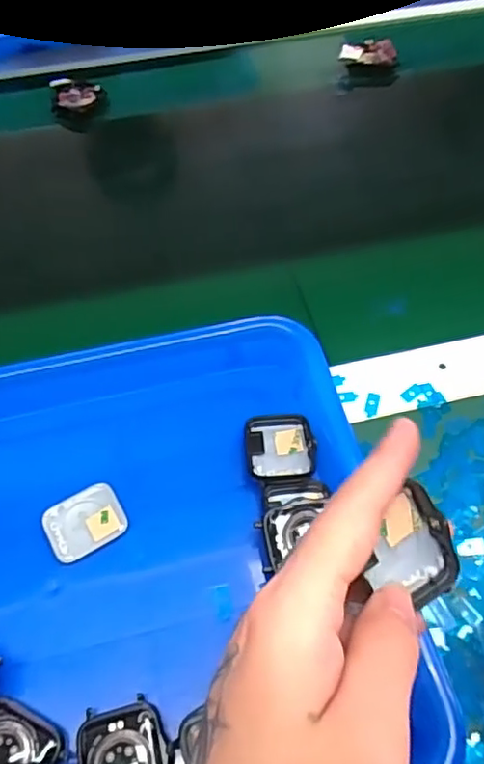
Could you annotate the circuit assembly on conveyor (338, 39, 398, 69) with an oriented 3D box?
[{"bbox_3d":[0.120,-0.312,0.572,0.053,0.025,0.025,-3,57,-1],"label":"circuit assembly on conveyor"}]

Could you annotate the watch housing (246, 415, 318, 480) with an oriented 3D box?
[{"bbox_3d":[0.021,0.037,0.330,0.037,0.010,0.041,0,57,-4],"label":"watch housing"}]

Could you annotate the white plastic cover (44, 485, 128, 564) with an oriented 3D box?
[{"bbox_3d":[-0.083,0.073,0.313,0.040,0.006,0.032,-27,62,-20],"label":"white plastic cover"}]

